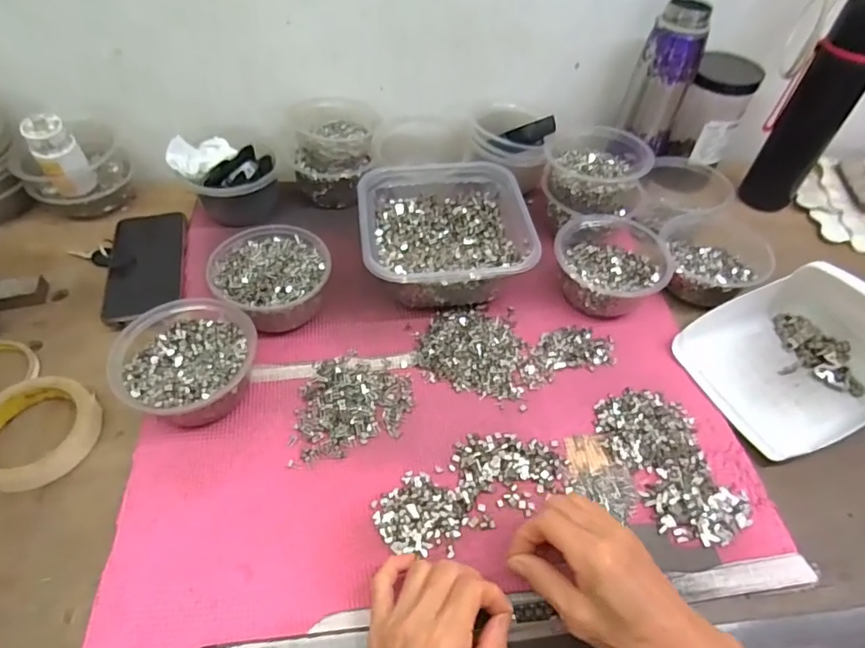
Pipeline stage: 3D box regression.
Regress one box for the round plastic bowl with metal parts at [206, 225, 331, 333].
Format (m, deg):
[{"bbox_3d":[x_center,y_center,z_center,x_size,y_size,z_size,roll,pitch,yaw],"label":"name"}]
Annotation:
[{"bbox_3d":[-0.161,-0.047,0.530,0.105,0.056,0.115,1,50,-2],"label":"round plastic bowl with metal parts"}]

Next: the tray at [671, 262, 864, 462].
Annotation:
[{"bbox_3d":[0.349,0.022,0.492,0.180,0.083,0.156,-19,54,-17],"label":"tray"}]

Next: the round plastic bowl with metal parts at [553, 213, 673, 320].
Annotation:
[{"bbox_3d":[0.187,-0.064,0.561,0.113,0.054,0.117,1,50,-2],"label":"round plastic bowl with metal parts"}]

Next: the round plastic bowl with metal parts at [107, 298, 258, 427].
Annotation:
[{"bbox_3d":[-0.212,0.034,0.465,0.110,0.054,0.114,1,50,-2],"label":"round plastic bowl with metal parts"}]

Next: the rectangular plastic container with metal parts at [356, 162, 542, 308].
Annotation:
[{"bbox_3d":[0.010,-0.099,0.569,0.168,0.067,0.168,-5,51,-6],"label":"rectangular plastic container with metal parts"}]

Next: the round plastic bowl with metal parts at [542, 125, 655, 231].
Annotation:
[{"bbox_3d":[0.181,-0.172,0.602,0.111,0.069,0.111,1,50,-2],"label":"round plastic bowl with metal parts"}]

